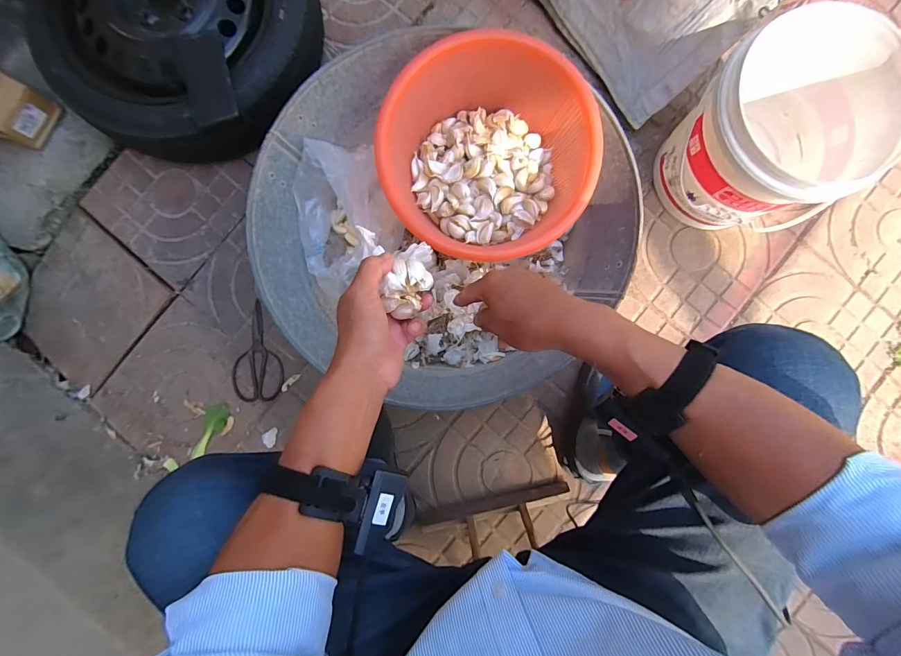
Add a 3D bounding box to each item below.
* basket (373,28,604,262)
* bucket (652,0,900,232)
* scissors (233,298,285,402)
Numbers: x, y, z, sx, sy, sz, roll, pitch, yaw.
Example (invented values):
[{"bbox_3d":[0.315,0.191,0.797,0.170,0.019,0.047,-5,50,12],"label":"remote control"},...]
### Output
[{"bbox_3d":[0.058,-0.263,0.635,0.312,0.125,0.311,0,86,0],"label":"basket"},{"bbox_3d":[0.544,-0.317,0.661,0.291,0.254,0.275,0,88,1],"label":"bucket"},{"bbox_3d":[-0.390,0.048,0.785,0.100,0.014,0.197,-4,88,1],"label":"scissors"}]

